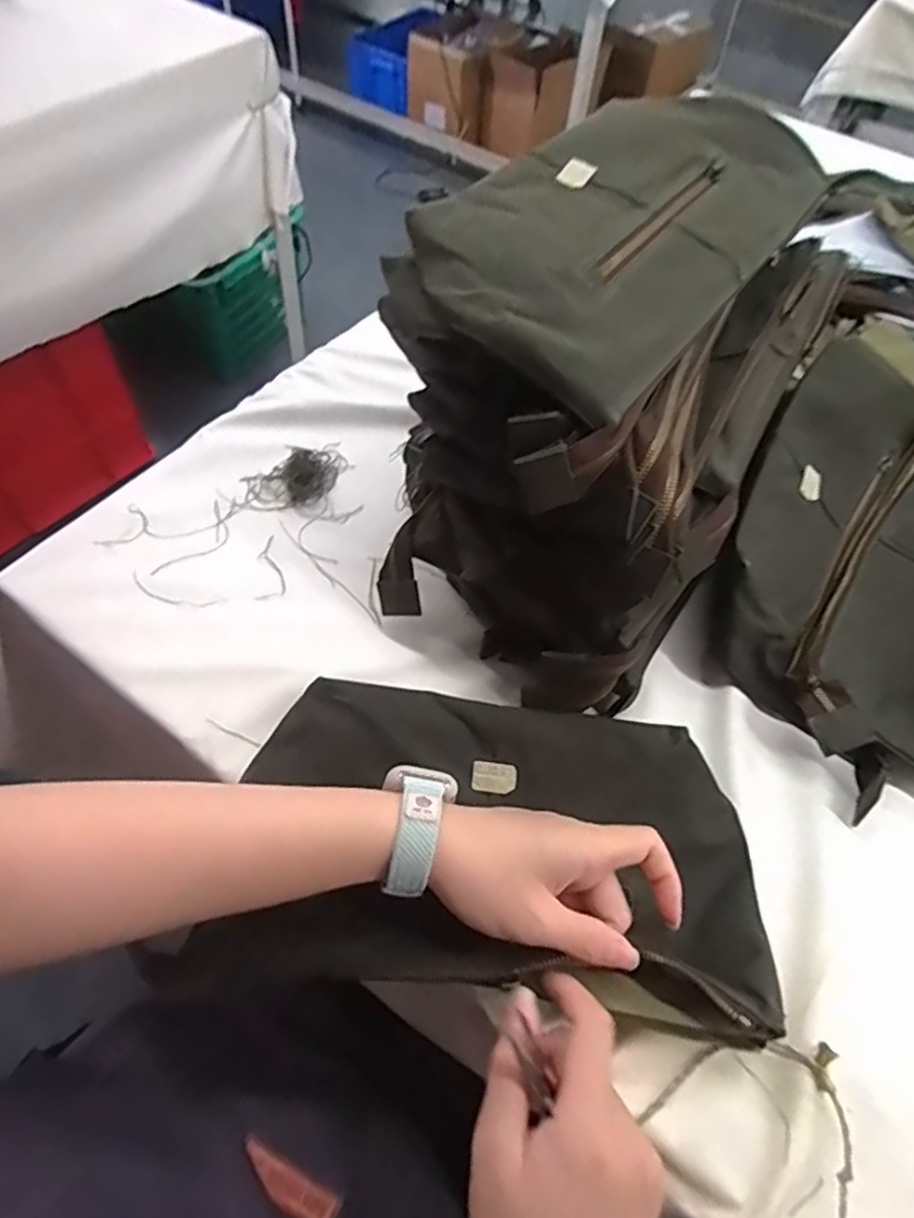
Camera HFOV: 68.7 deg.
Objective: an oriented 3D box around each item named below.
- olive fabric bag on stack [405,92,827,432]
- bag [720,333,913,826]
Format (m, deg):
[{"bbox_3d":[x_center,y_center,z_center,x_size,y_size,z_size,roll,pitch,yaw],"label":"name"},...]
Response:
[{"bbox_3d":[0.112,-0.248,0.420,0.160,0.042,0.324,34,60,17],"label":"olive fabric bag on stack"},{"bbox_3d":[0.339,-0.031,0.497,0.272,0.111,0.338,33,60,16],"label":"bag"}]

